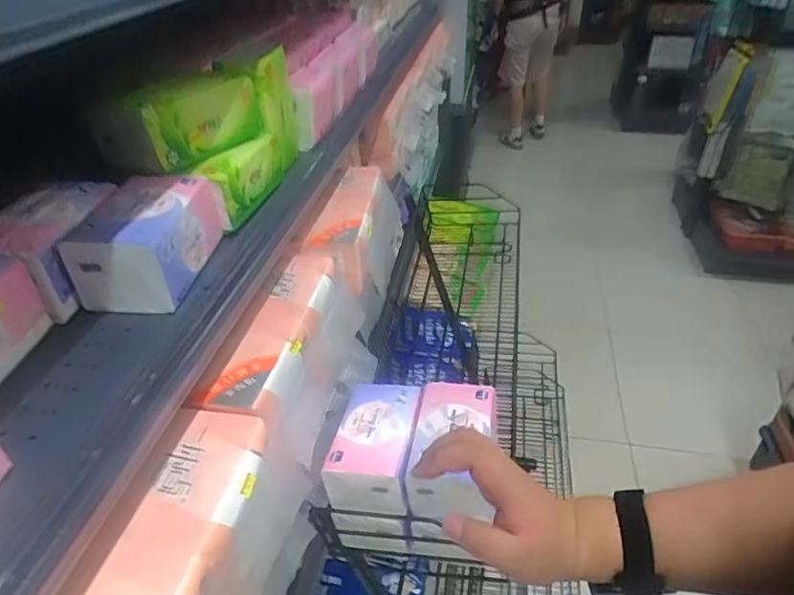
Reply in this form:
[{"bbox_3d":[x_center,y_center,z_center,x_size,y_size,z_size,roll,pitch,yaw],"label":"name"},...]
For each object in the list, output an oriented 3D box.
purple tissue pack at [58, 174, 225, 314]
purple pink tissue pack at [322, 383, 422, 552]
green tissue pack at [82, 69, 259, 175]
[{"bbox_3d":[-0.245,-0.060,0.564,0.093,0.076,0.143,2,35,4],"label":"purple tissue pack"},{"bbox_3d":[-0.026,0.205,0.705,0.091,0.121,0.147,3,35,6],"label":"purple pink tissue pack"},{"bbox_3d":[-0.249,-0.211,0.653,0.104,0.076,0.163,19,40,26],"label":"green tissue pack"}]

